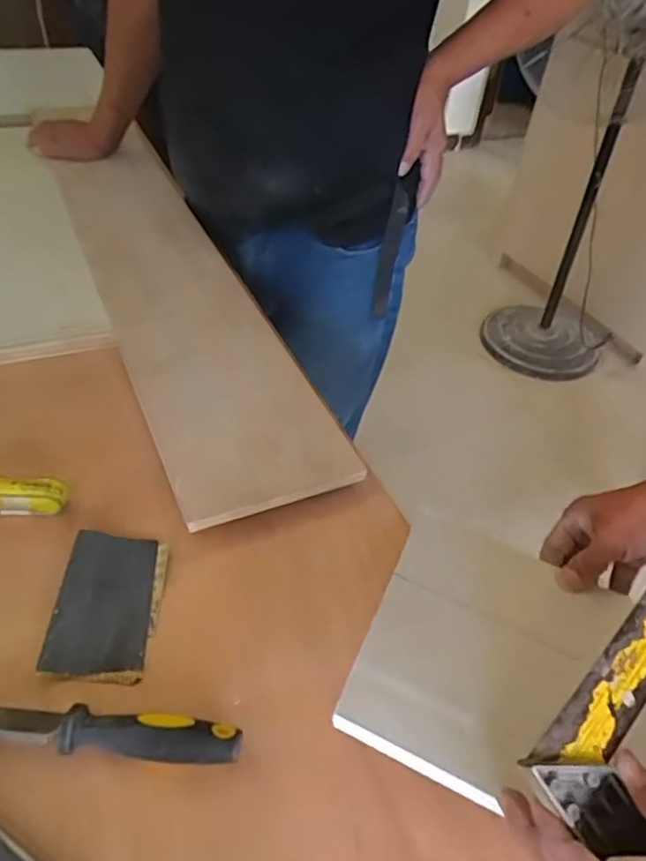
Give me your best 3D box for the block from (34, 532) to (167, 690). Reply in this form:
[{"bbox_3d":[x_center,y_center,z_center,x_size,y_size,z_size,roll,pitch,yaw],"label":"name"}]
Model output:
[{"bbox_3d":[-0.166,0.133,0.475,0.073,0.020,0.123,3,44,-4],"label":"block"}]

